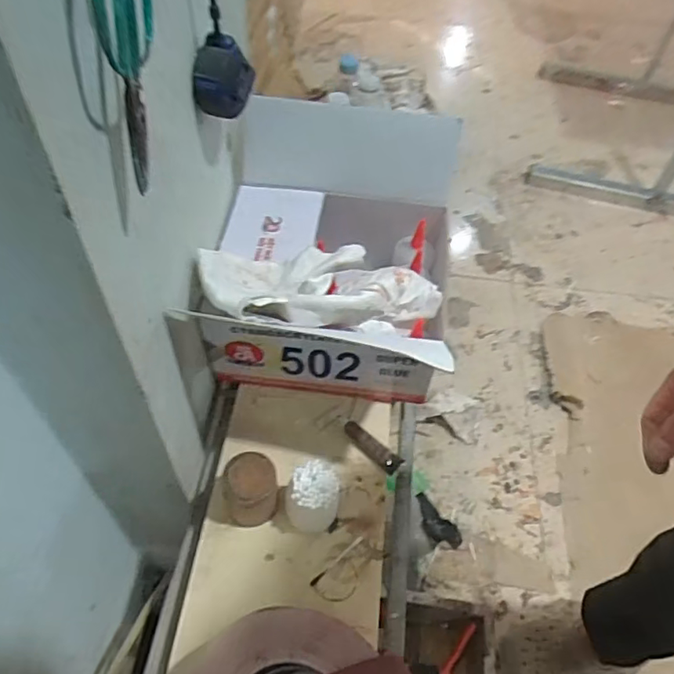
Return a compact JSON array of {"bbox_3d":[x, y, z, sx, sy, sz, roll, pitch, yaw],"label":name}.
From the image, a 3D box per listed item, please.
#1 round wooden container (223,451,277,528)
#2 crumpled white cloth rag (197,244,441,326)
[{"bbox_3d":[-0.094,0.166,0.618,0.053,0.070,0.054,2,51,-2],"label":"round wooden container"},{"bbox_3d":[-0.011,-0.056,0.623,0.271,0.065,0.130,2,50,-21],"label":"crumpled white cloth rag"}]

